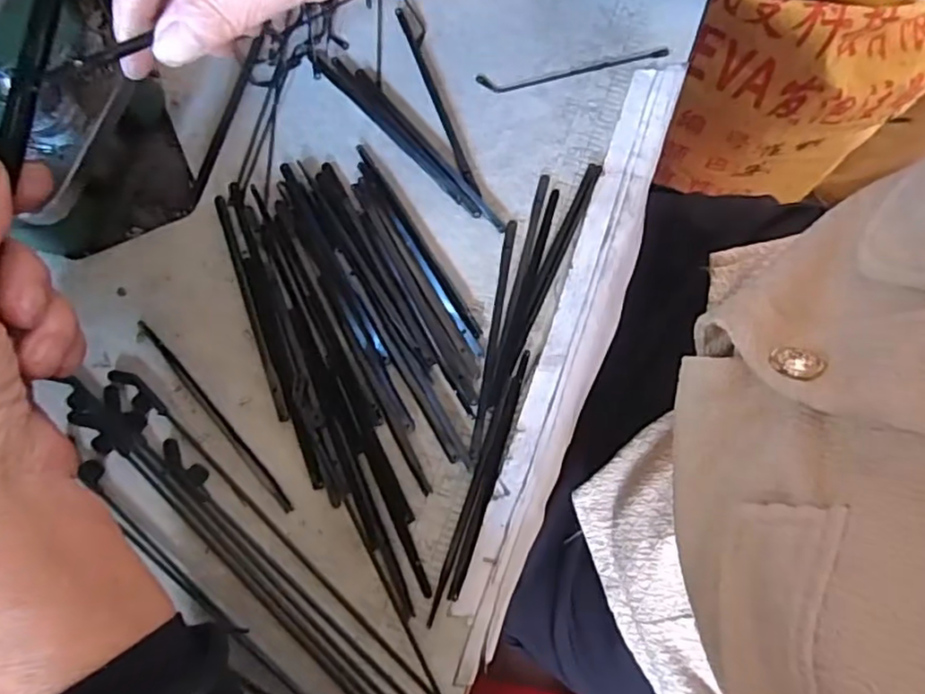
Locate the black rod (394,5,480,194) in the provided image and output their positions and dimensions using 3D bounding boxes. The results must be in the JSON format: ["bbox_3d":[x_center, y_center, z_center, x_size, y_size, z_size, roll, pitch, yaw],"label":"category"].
[{"bbox_3d":[-0.012,-0.111,0.287,0.005,0.005,0.096,-20,78,-4],"label":"black rod"}]

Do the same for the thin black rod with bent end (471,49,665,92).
[{"bbox_3d":[0.050,-0.125,0.290,0.087,0.004,0.009,-8,79,-2],"label":"thin black rod with bent end"}]

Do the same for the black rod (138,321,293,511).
[{"bbox_3d":[-0.100,0.027,0.258,0.005,0.004,0.098,-41,80,-8],"label":"black rod"}]

